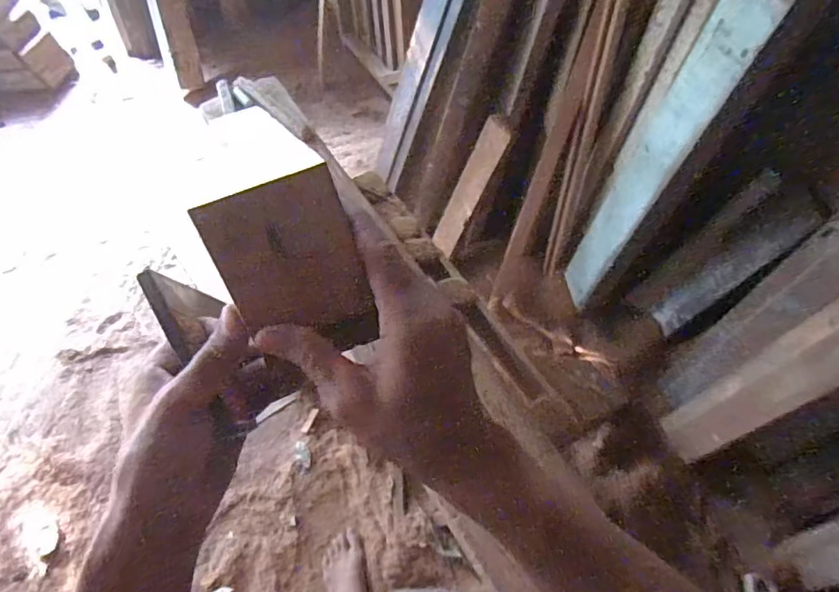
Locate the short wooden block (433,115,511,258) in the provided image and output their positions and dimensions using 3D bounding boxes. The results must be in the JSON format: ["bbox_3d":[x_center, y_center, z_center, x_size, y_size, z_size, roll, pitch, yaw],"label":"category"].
[{"bbox_3d":[0.125,-0.275,1.351,0.071,0.413,0.028,43,45,19],"label":"short wooden block"}]

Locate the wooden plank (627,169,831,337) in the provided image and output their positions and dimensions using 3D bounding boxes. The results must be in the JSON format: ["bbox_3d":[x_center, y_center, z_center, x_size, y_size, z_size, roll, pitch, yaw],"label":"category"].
[{"bbox_3d":[0.679,-0.083,1.209,0.032,0.527,0.153,-17,65,-22],"label":"wooden plank"}]

